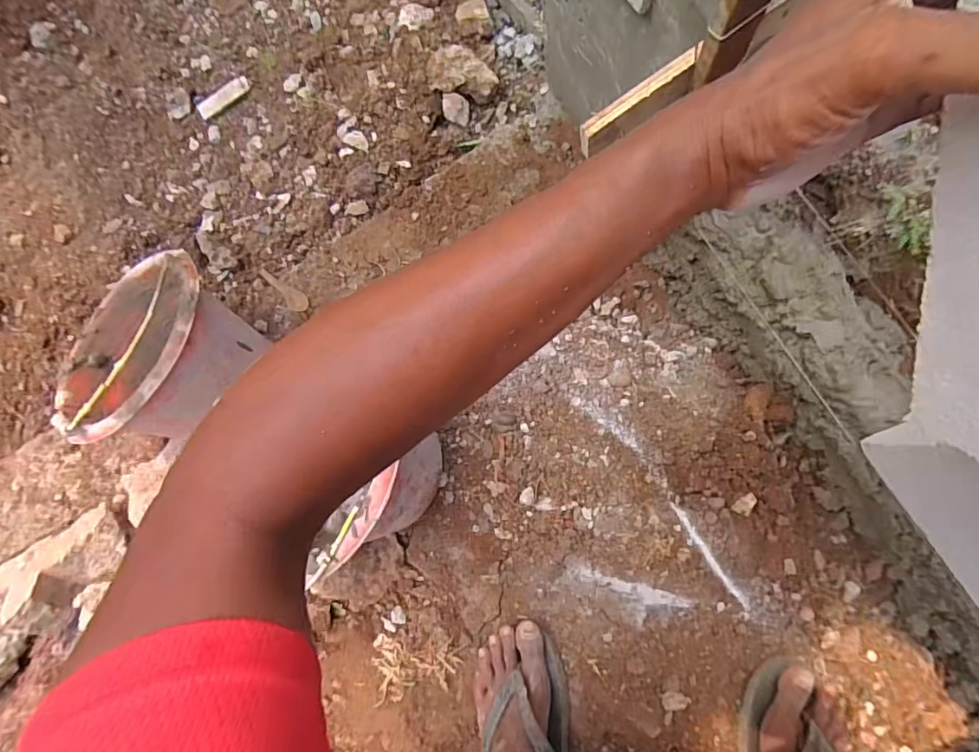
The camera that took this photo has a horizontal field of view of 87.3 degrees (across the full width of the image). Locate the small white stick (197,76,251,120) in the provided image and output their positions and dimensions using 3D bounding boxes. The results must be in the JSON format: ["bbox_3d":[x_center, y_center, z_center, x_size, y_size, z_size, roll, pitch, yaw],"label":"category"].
[{"bbox_3d":[-0.494,-0.519,0.953,0.107,0.006,0.038,-35,83,1],"label":"small white stick"}]

